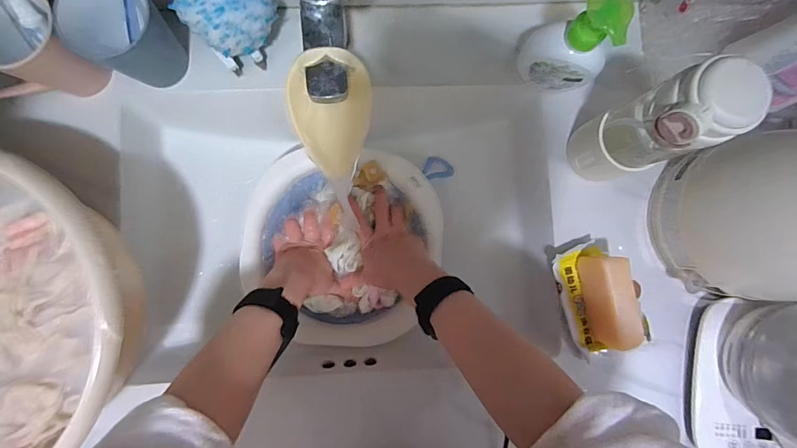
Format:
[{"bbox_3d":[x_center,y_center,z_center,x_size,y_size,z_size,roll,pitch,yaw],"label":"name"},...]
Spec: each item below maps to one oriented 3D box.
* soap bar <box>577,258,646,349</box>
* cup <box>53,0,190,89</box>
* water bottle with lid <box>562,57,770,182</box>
[{"bbox_3d":[0.245,0.089,0.459,0.033,0.062,0.103,-9,88,-3],"label":"soap bar"},{"bbox_3d":[-0.293,-0.204,0.430,0.080,0.101,0.087,27,86,-1],"label":"cup"},{"bbox_3d":[0.246,-0.094,0.394,0.064,0.199,0.068,0,87,-3],"label":"water bottle with lid"}]

